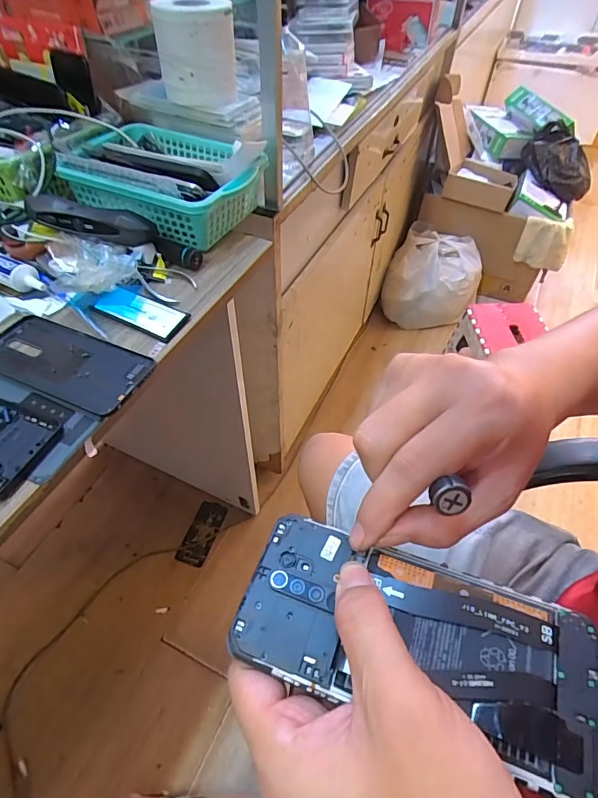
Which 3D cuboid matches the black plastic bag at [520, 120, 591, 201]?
[{"bbox_3d":[0.849,-0.773,1.492,0.234,0.169,0.186,23,54,16],"label":"black plastic bag"}]

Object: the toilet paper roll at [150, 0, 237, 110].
[{"bbox_3d":[-0.128,-0.438,0.571,0.095,0.098,0.087,-9,50,-9],"label":"toilet paper roll"}]

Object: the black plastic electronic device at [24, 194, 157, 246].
[{"bbox_3d":[-0.229,-0.198,0.501,0.136,0.037,0.025,5,51,2],"label":"black plastic electronic device"}]

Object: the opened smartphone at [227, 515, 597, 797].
[{"bbox_3d":[0.052,0.108,0.207,0.157,0.007,0.072,14,50,12],"label":"opened smartphone"}]

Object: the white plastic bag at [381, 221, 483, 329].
[{"bbox_3d":[0.451,-0.406,1.537,0.297,0.229,0.268,16,52,11],"label":"white plastic bag"}]

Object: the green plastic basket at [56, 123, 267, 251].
[{"bbox_3d":[-0.165,-0.281,0.577,0.231,0.071,0.168,21,53,15],"label":"green plastic basket"}]

